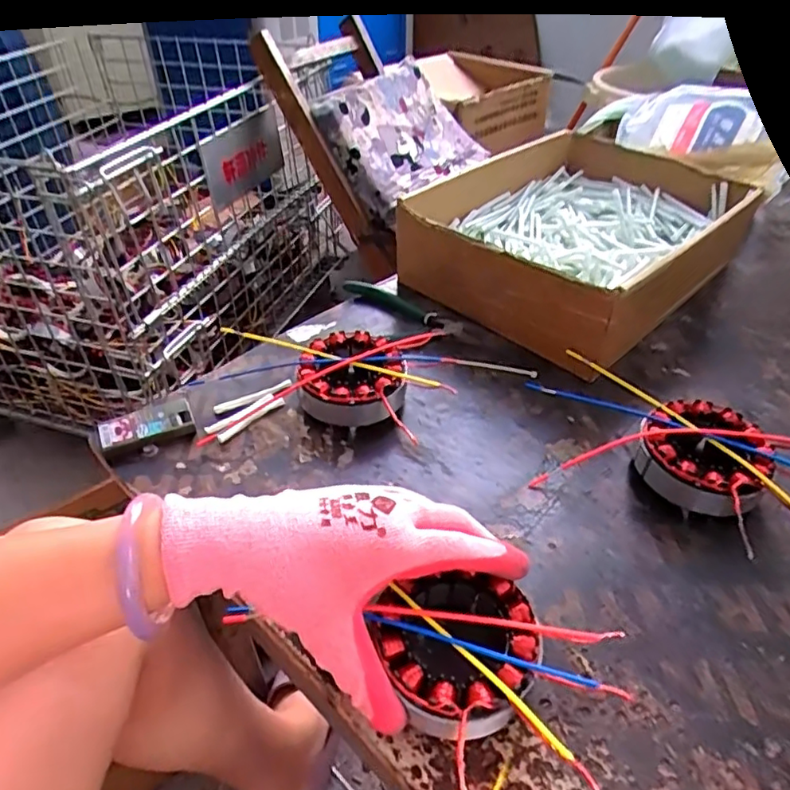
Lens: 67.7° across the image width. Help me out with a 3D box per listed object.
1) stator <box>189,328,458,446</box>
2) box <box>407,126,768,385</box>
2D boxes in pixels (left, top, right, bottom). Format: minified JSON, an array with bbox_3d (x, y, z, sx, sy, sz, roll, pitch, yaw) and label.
[{"bbox_3d":[-0.053,-0.010,0.470,0.193,0.042,0.098,2,41,0],"label":"stator"},{"bbox_3d":[0.194,-0.167,0.618,0.240,0.090,0.331,32,49,30],"label":"box"}]

